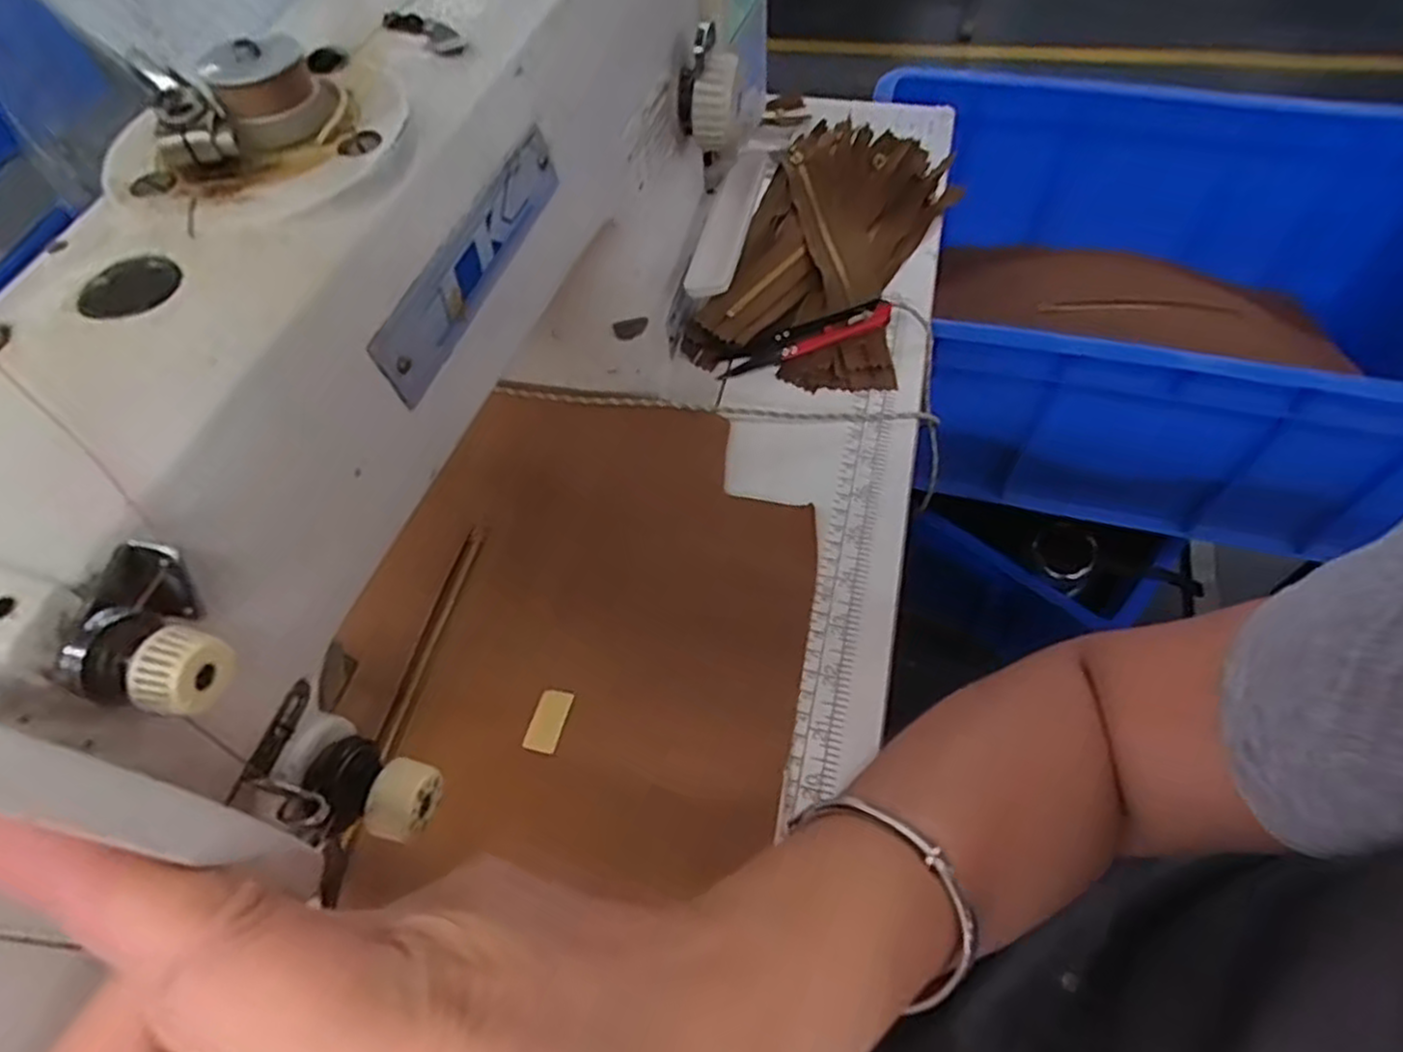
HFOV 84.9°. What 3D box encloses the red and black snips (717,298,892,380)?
[{"bbox_3d":[0.062,-0.110,0.452,0.103,0.019,0.022,-15,57,-6],"label":"red and black snips"}]

